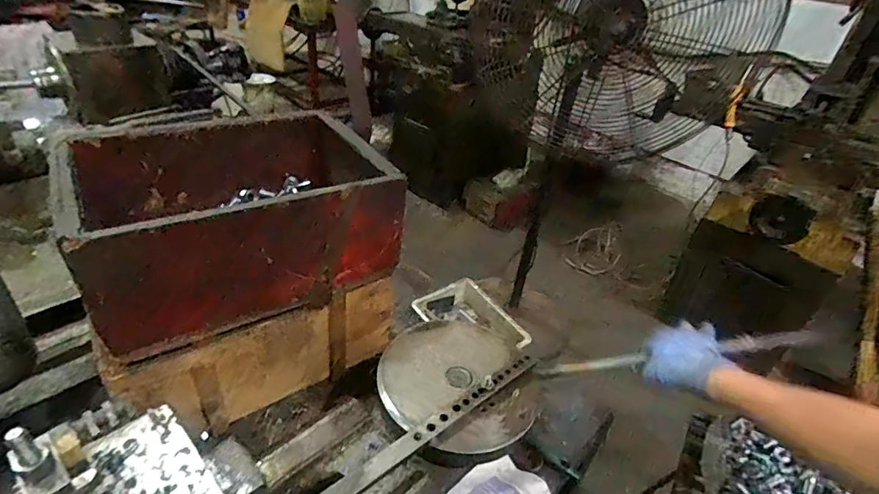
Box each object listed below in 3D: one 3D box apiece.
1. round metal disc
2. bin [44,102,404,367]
[{"bbox_3d":[0.023,0.157,0.558,0.181,0.023,0.168,4,35,-3],"label":"round metal disc"},{"bbox_3d":[-0.246,-0.049,0.615,0.363,0.159,0.255,-17,41,-30],"label":"bin"}]

